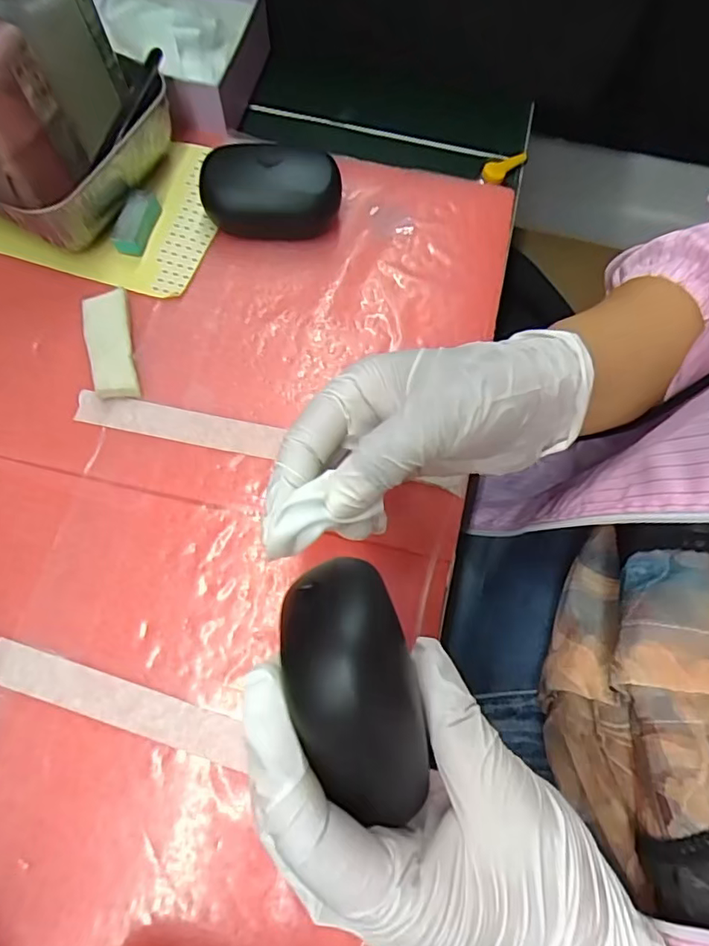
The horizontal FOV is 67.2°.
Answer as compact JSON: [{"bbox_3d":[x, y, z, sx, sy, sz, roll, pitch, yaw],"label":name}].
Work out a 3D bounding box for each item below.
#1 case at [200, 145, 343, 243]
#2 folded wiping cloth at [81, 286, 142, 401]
[{"bbox_3d":[-0.051,-0.173,0.332,0.082,0.039,0.041,5,70,-1],"label":"case"},{"bbox_3d":[-0.141,-0.075,0.307,0.024,0.009,0.071,-13,71,-7],"label":"folded wiping cloth"}]

